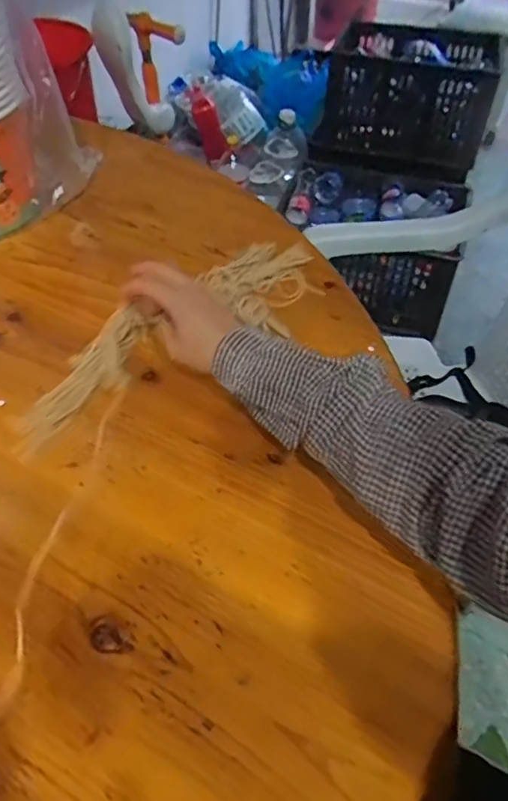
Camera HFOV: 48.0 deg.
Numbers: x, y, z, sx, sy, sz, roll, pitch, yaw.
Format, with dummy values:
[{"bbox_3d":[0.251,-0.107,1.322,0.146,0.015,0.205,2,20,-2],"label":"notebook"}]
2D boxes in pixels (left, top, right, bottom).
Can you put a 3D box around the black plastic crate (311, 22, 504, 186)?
[{"bbox_3d":[0.428,-0.826,1.608,0.458,0.317,0.271,21,54,16],"label":"black plastic crate"}]

